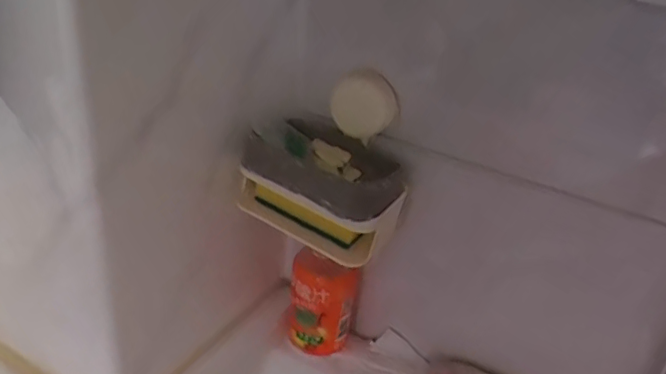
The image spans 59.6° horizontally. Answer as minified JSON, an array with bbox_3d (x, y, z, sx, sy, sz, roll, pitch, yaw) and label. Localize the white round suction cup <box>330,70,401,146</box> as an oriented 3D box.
[{"bbox_3d":[0.028,-0.070,0.509,0.058,0.058,0.019,7,29,1],"label":"white round suction cup"}]

